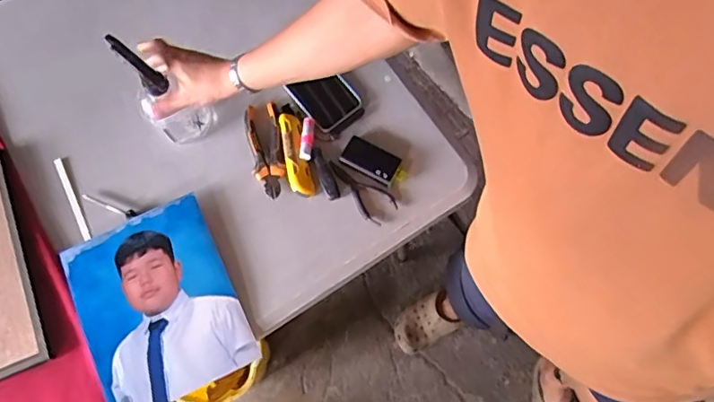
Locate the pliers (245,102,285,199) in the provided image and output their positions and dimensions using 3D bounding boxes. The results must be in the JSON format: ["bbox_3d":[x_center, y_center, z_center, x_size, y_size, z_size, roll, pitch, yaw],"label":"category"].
[{"bbox_3d":[-0.132,-0.073,0.796,0.048,0.021,0.142,-11,72,-2],"label":"pliers"}]

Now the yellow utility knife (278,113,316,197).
[{"bbox_3d":[-0.087,-0.069,0.784,0.035,0.022,0.123,-10,72,-2],"label":"yellow utility knife"}]

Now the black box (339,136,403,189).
[{"bbox_3d":[0.020,-0.059,0.786,0.083,0.017,0.050,29,75,10],"label":"black box"}]

